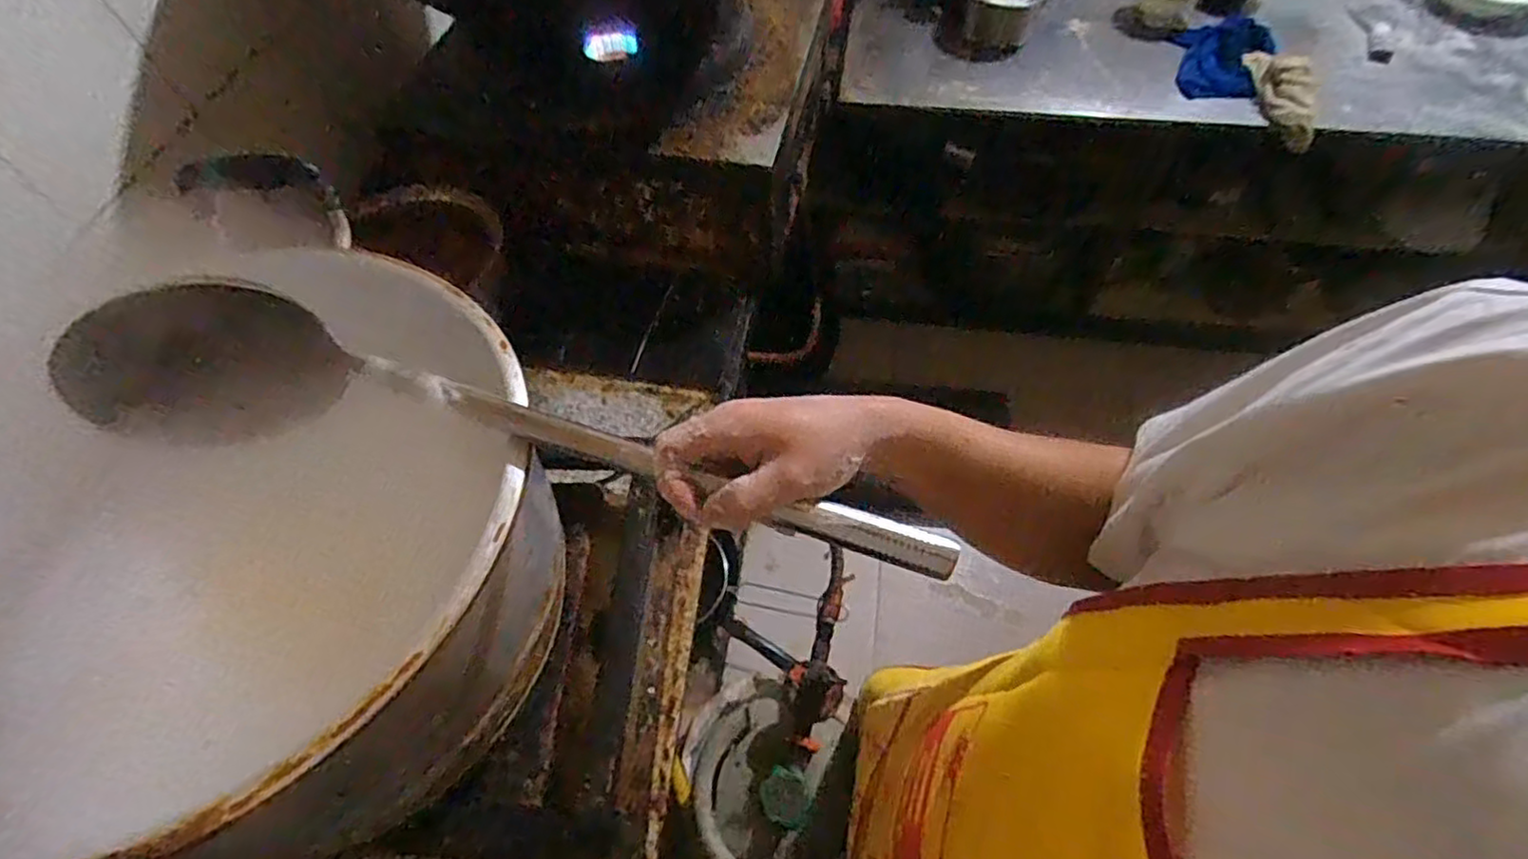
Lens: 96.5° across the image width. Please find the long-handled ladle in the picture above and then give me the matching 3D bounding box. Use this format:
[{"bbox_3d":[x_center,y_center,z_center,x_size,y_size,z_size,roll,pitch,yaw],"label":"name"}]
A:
[{"bbox_3d":[-0.115,0.017,0.369,0.451,0.059,0.082,17,60,-3],"label":"long-handled ladle"}]

